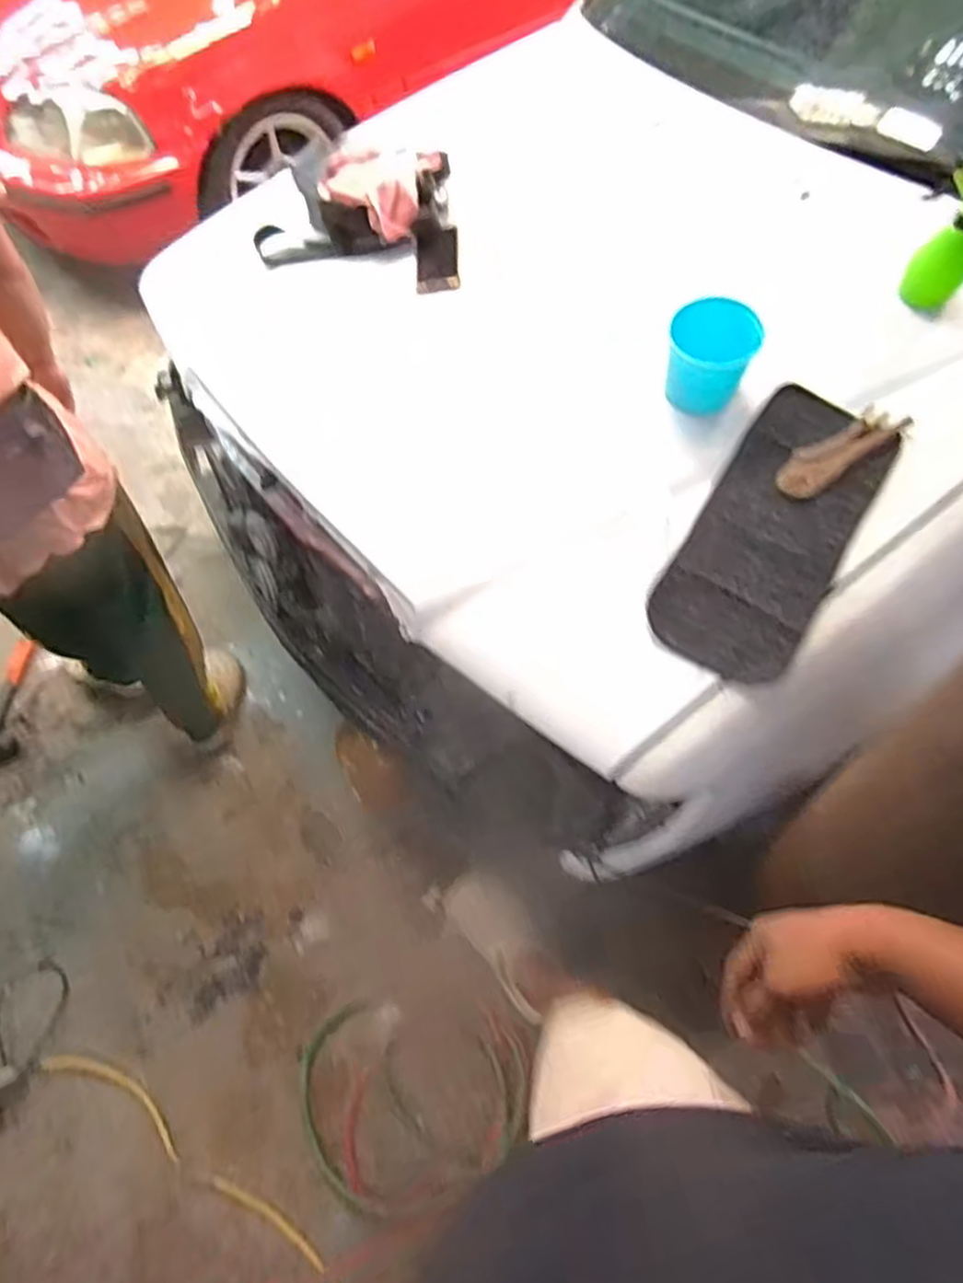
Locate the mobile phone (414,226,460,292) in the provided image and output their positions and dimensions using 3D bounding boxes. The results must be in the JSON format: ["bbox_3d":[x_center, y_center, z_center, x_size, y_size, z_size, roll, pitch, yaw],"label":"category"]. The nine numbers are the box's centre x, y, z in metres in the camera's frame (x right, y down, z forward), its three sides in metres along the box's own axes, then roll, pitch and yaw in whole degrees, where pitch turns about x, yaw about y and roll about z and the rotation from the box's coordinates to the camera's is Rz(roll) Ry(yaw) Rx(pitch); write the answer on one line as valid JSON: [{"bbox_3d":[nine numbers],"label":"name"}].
[{"bbox_3d":[-0.077,-0.661,1.252,0.076,0.008,0.149,-8,66,10],"label":"mobile phone"}]

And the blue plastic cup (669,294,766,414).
[{"bbox_3d":[0.316,-0.398,1.000,0.114,0.096,0.114,-2,62,3],"label":"blue plastic cup"}]

